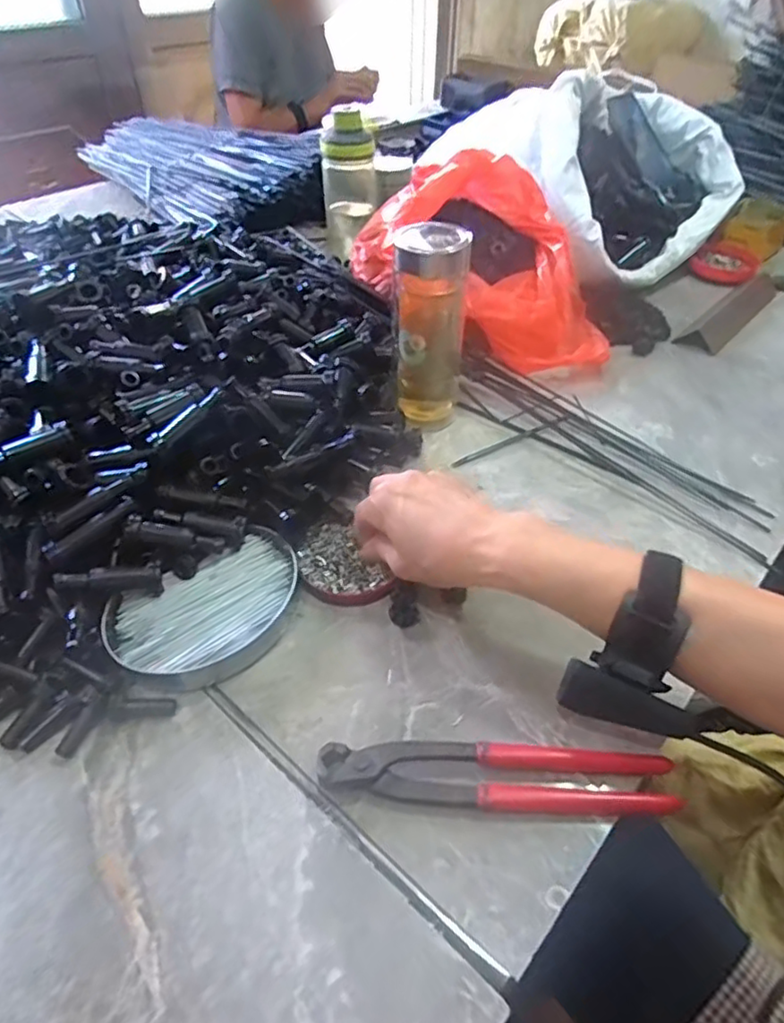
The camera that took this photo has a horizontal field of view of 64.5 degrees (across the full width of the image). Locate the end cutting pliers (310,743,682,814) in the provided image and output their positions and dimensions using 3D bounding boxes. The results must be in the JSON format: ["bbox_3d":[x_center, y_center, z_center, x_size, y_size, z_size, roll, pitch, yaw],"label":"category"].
[{"bbox_3d":[0.059,0.152,0.354,0.197,0.017,0.036,2,44,1],"label":"end cutting pliers"}]

